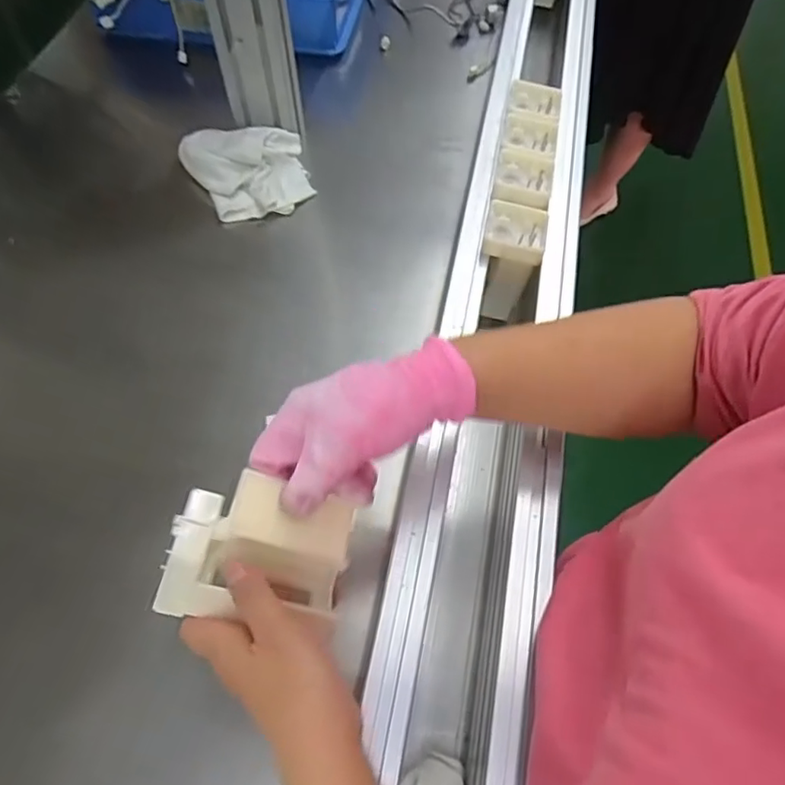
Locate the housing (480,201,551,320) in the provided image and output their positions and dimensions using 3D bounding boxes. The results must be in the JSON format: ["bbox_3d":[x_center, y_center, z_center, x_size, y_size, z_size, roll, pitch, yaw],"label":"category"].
[{"bbox_3d":[0.108,-0.121,0.547,0.051,0.092,0.058,12,60,7],"label":"housing"}]

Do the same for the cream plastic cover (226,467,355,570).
[{"bbox_3d":[-0.056,0.071,0.334,0.071,0.005,0.035,23,59,-16],"label":"cream plastic cover"}]

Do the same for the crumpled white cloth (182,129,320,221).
[{"bbox_3d":[-0.180,-0.273,0.729,0.147,0.048,0.128,-15,60,-8],"label":"crumpled white cloth"}]

